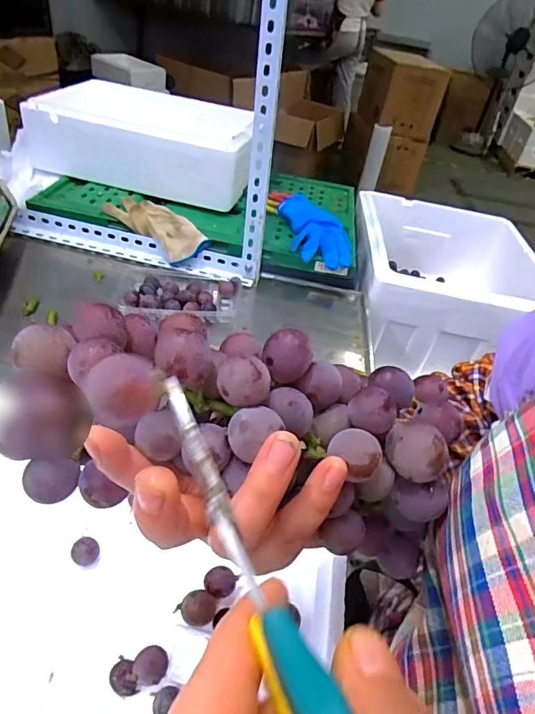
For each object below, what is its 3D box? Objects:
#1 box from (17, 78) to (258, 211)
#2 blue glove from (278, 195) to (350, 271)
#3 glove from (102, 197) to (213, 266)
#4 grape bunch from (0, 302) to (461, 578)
[{"bbox_3d":[-0.227,-0.429,0.932,0.415,0.139,0.230,14,40,11],"label":"box"},{"bbox_3d":[0.091,-0.227,0.834,0.110,0.050,0.172,-4,40,-10],"label":"blue glove"},{"bbox_3d":[-0.192,-0.226,0.824,0.193,0.055,0.093,30,46,27],"label":"glove"},{"bbox_3d":[-0.005,0.033,0.222,0.218,0.089,0.089,14,37,-14],"label":"grape bunch"}]

